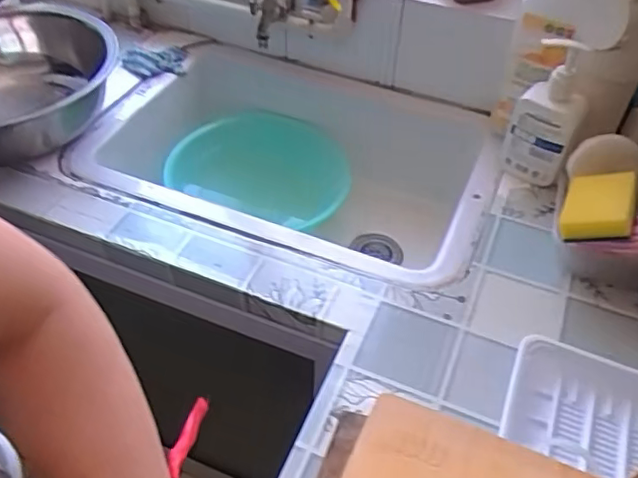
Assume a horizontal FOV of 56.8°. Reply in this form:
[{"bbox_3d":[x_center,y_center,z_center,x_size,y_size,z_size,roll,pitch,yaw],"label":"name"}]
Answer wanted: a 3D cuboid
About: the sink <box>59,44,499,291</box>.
[{"bbox_3d":[-0.043,-0.069,0.956,0.581,0.226,0.386,18,49,14],"label":"sink"}]

